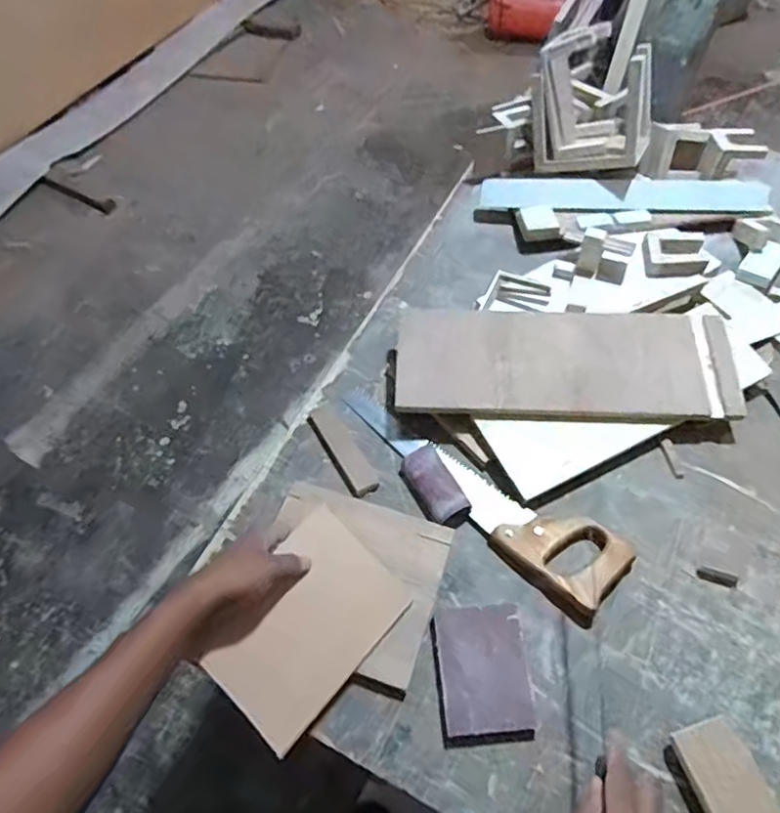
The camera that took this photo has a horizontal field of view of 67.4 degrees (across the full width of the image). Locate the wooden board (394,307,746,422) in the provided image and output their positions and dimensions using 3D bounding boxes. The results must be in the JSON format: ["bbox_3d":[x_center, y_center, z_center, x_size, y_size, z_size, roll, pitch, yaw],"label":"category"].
[{"bbox_3d":[0.236,-0.060,0.796,0.445,0.030,0.170,-2,58,3],"label":"wooden board"}]

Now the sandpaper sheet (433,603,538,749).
[{"bbox_3d":[0.099,0.285,0.627,0.096,0.011,0.132,-7,64,3],"label":"sandpaper sheet"}]

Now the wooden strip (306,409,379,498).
[{"bbox_3d":[-0.064,0.061,0.790,0.035,0.010,0.140,-28,61,-15],"label":"wooden strip"}]

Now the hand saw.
[{"bbox_3d":[0.106,0.093,0.749,0.413,0.028,0.105,39,67,23],"label":"hand saw"}]

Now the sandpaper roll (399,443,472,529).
[{"bbox_3d":[0.055,0.102,0.740,0.056,0.028,0.104,-26,60,-13],"label":"sandpaper roll"}]

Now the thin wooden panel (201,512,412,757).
[{"bbox_3d":[-0.090,0.232,0.628,0.150,0.012,0.202,46,66,3],"label":"thin wooden panel"}]

